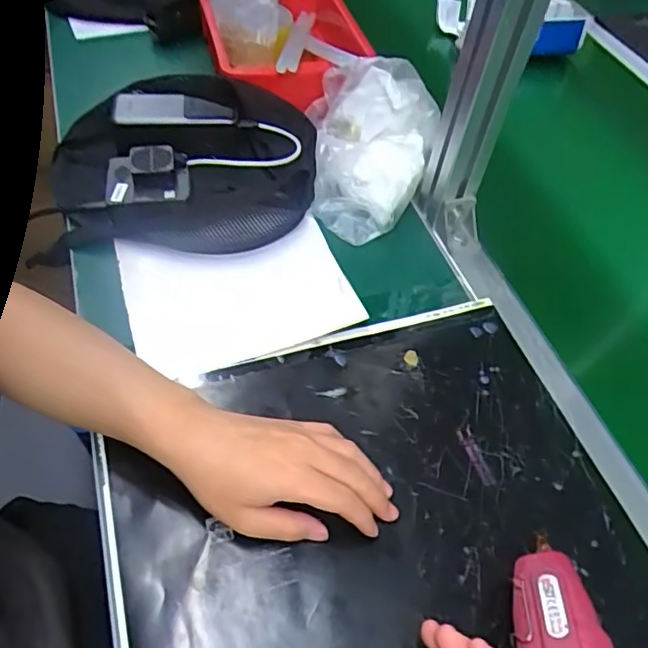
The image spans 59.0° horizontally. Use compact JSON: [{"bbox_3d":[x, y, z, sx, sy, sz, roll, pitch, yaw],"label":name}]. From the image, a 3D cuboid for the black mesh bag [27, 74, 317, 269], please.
[{"bbox_3d":[-0.151,-0.174,0.607,0.279,0.063,0.223,3,52,-4],"label":"black mesh bag"}]

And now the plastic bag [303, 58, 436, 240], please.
[{"bbox_3d":[0.047,-0.186,0.603,0.136,0.089,0.187,8,53,1],"label":"plastic bag"}]

